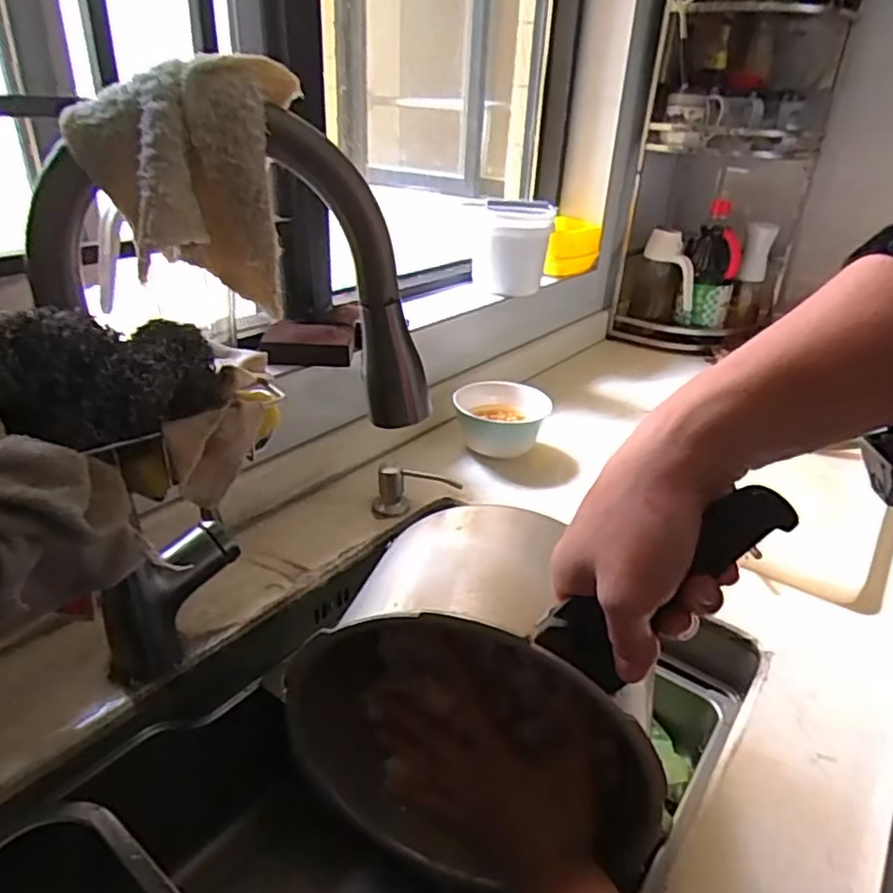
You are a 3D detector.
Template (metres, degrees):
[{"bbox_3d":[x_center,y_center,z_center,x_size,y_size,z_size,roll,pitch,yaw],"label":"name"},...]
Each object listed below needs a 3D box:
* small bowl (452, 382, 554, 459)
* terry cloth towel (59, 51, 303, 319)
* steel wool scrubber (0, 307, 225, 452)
[{"bbox_3d":[0.069,-0.036,0.857,0.114,0.061,0.119,2,28,-1],"label":"small bowl"},{"bbox_3d":[-0.132,-0.139,0.342,0.110,0.116,0.049,-9,30,-21],"label":"terry cloth towel"},{"bbox_3d":[-0.170,-0.039,0.326,0.098,0.059,0.045,-9,30,-20],"label":"steel wool scrubber"}]

